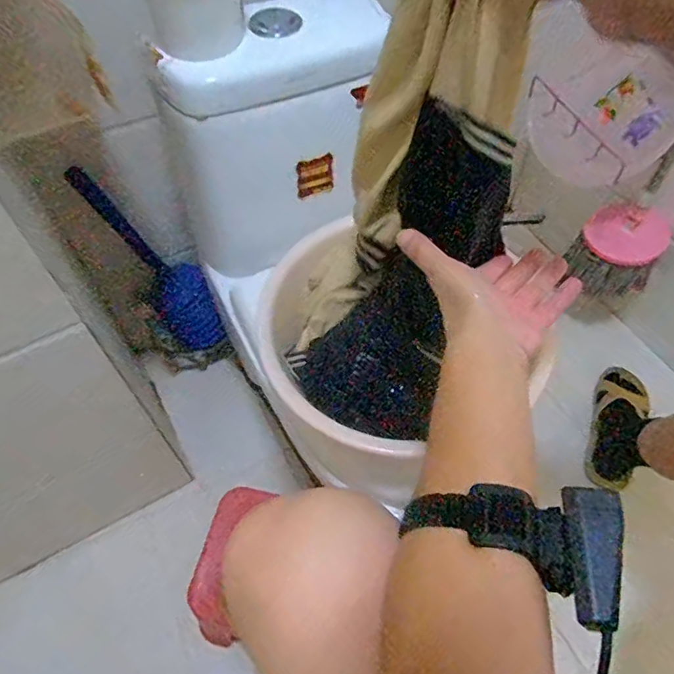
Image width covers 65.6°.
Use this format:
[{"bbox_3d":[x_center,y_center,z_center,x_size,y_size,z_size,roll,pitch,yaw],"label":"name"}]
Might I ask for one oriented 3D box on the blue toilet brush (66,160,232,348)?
[{"bbox_3d":[-0.353,-0.142,1.003,0.088,0.431,0.107,3,50,38],"label":"blue toilet brush"}]

